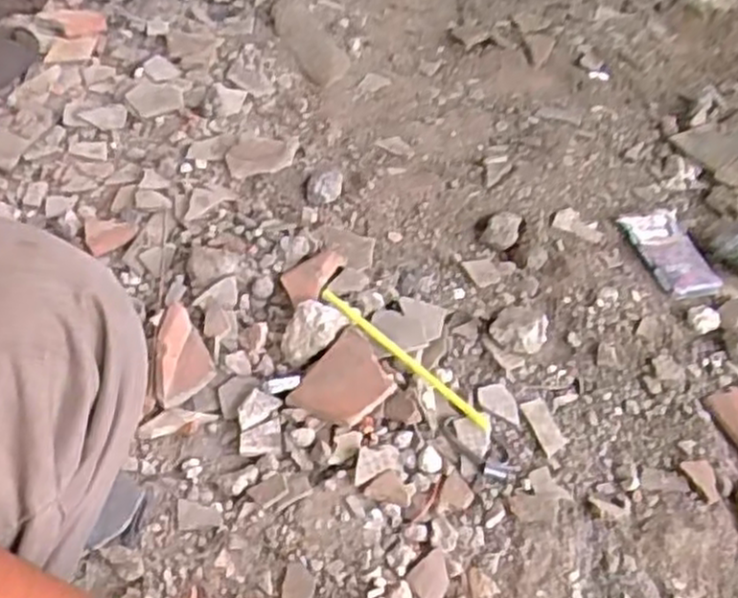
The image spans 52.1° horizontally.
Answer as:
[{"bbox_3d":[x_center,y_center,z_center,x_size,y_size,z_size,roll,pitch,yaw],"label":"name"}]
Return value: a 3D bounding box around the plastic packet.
[{"bbox_3d":[0.313,-0.050,0.782,0.067,0.010,0.116,-14,50,-13],"label":"plastic packet"}]

